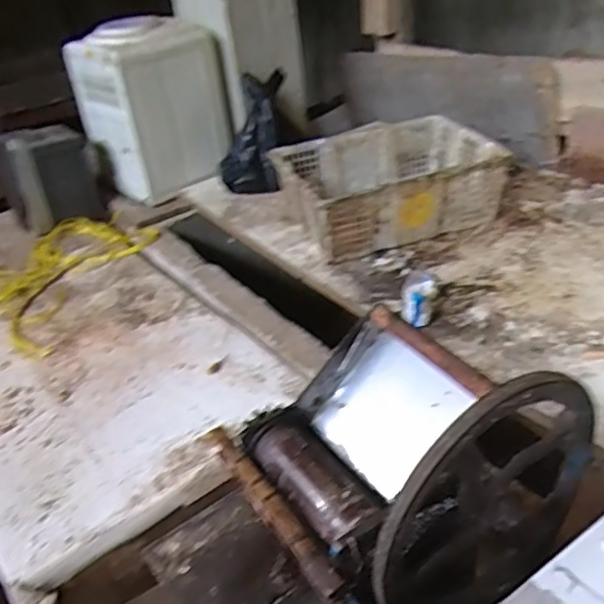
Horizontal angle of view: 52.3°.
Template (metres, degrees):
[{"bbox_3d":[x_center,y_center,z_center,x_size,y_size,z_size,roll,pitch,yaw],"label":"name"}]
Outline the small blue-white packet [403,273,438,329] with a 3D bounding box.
[{"bbox_3d":[0.222,-0.004,1.167,0.058,0.060,0.143,2,35,14],"label":"small blue-white packet"}]

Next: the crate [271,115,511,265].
[{"bbox_3d":[0.203,-0.280,1.479,0.452,0.163,0.353,-15,34,-11],"label":"crate"}]

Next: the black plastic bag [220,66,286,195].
[{"bbox_3d":[-0.126,-0.469,1.682,0.157,0.342,0.109,6,-9,18],"label":"black plastic bag"}]

